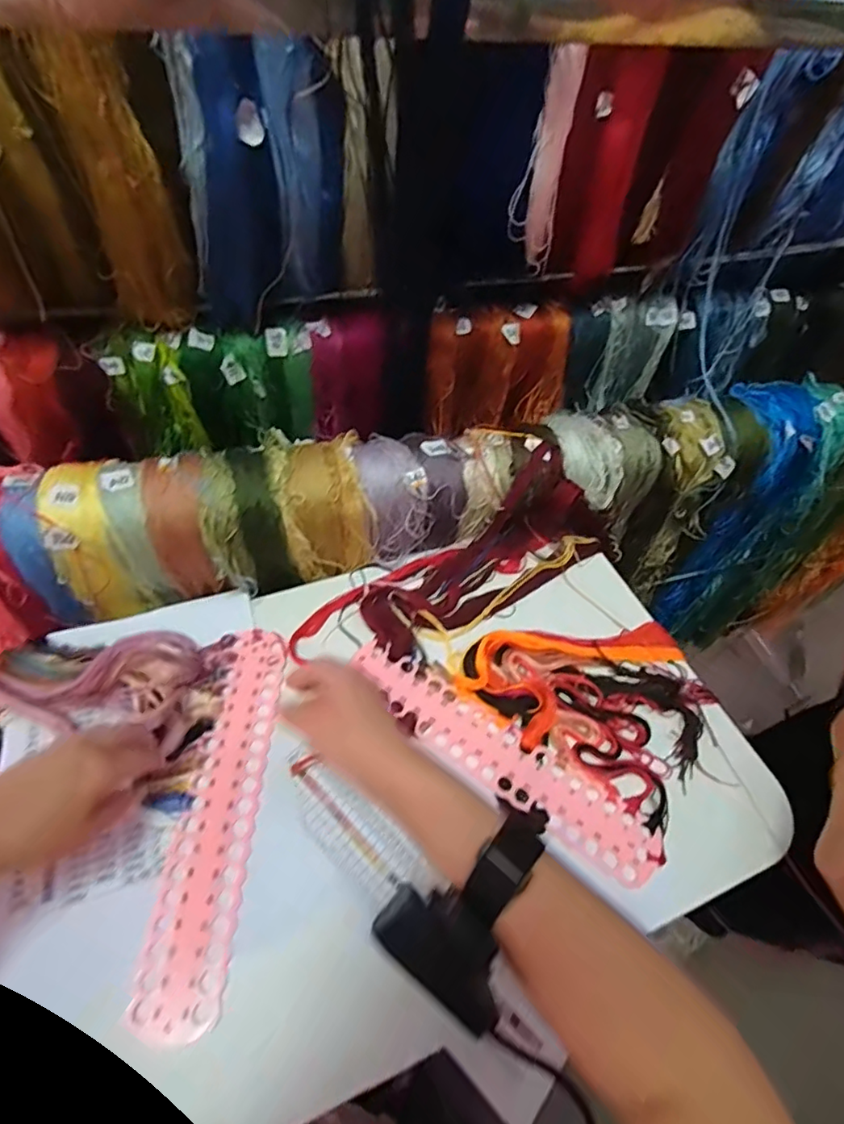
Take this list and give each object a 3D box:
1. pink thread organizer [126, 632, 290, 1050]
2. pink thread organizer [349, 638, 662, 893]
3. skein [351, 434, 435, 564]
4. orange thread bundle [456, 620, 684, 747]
[{"bbox_3d":[-0.155,0.188,0.435,0.057,0.009,0.286,5,54,-2],"label":"pink thread organizer"},{"bbox_3d":[0.059,0.165,0.474,0.292,0.006,0.055,33,62,19],"label":"pink thread organizer"},{"bbox_3d":[-0.038,-0.070,0.590,0.063,0.093,0.104,-18,58,-18],"label":"skein"},{"bbox_3d":[0.140,0.089,0.525,0.215,0.025,0.103,-23,59,-21],"label":"orange thread bundle"}]

